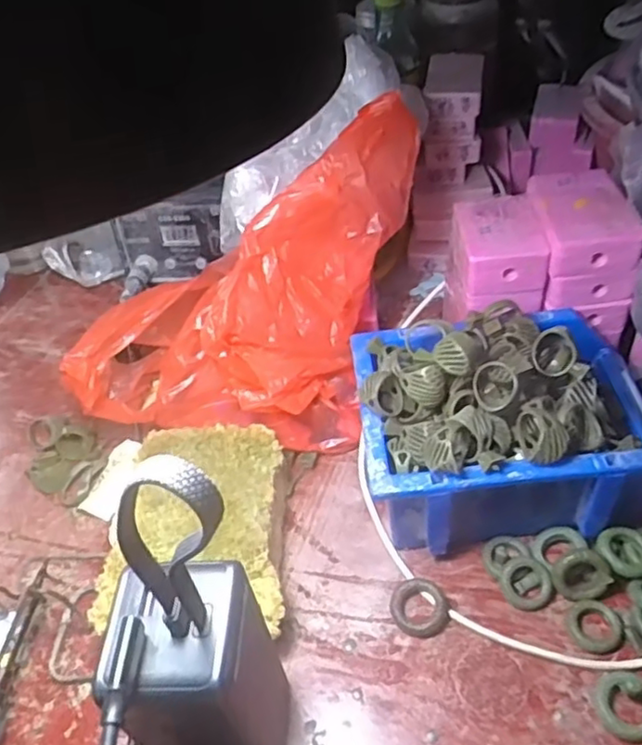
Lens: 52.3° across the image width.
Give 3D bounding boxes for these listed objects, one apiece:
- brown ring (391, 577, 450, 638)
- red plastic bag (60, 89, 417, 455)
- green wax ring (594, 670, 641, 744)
[{"bbox_3d":[0.055,0.131,0.366,0.032,0.012,0.034,-3,45,3],"label":"brown ring"},{"bbox_3d":[-0.043,-0.052,0.439,0.180,0.173,0.212,8,49,17],"label":"red plastic bag"},{"bbox_3d":[0.153,0.163,0.321,0.033,0.011,0.032,-3,45,3],"label":"green wax ring"}]

